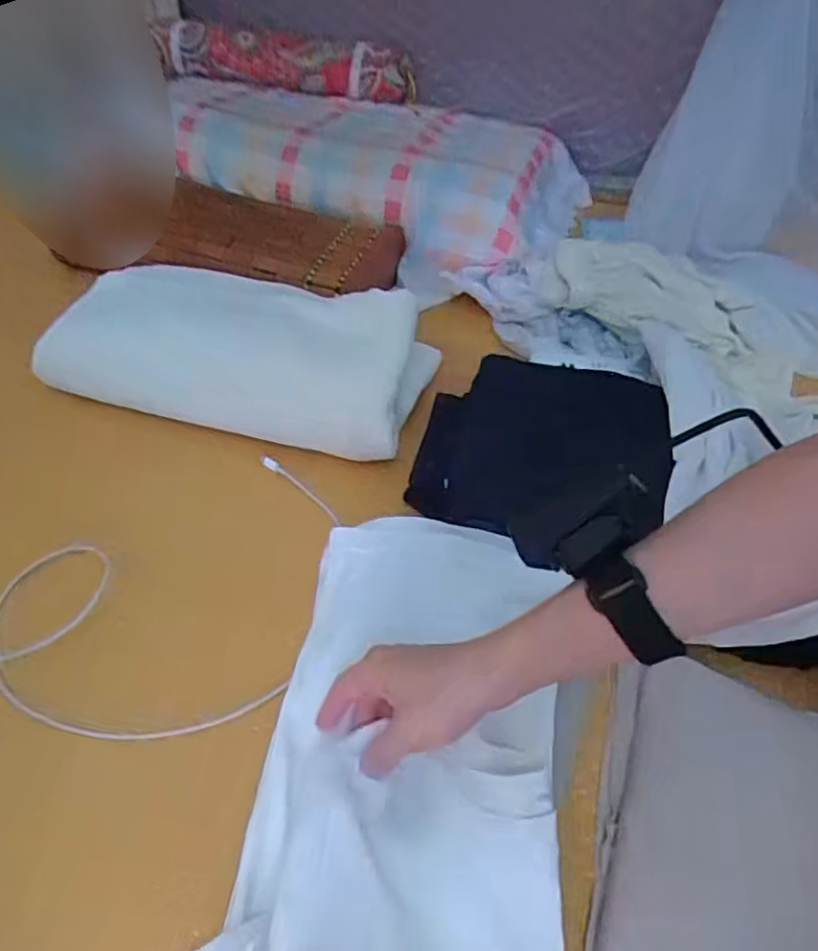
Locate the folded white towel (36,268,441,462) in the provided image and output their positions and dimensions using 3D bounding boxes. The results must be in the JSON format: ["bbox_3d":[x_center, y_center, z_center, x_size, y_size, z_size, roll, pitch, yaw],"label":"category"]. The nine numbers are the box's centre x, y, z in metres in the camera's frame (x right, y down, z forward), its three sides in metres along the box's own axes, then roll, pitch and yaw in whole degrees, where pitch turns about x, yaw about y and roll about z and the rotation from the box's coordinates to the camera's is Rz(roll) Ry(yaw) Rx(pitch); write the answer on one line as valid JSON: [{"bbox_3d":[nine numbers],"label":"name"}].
[{"bbox_3d":[-0.157,-0.125,0.621,0.336,0.085,0.152,13,50,5],"label":"folded white towel"}]

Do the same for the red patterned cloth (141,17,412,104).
[{"bbox_3d":[-0.162,-0.562,0.856,0.343,0.067,0.067,8,51,1],"label":"red patterned cloth"}]

